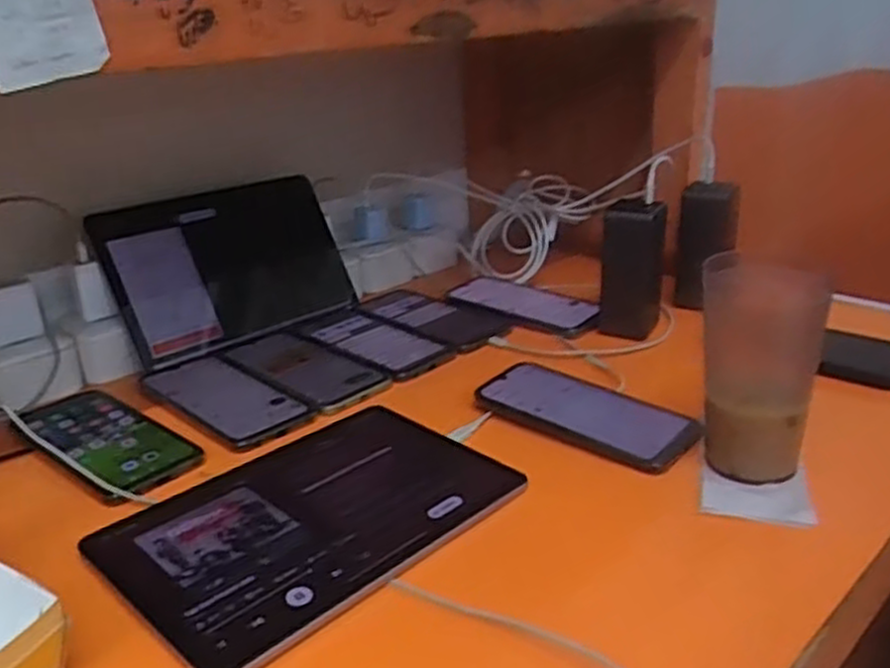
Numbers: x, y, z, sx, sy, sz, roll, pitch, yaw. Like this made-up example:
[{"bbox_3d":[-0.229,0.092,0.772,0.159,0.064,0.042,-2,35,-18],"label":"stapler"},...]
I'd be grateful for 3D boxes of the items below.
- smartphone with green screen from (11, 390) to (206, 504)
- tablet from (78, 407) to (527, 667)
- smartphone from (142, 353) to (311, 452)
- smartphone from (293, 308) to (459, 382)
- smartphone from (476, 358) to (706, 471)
[{"bbox_3d":[-0.266,0.081,0.614,0.173,0.010,0.085,17,30,39],"label":"smartphone with green screen"},{"bbox_3d":[-0.085,0.113,0.524,0.168,0.008,0.251,22,29,38],"label":"tablet"},{"bbox_3d":[-0.188,0.054,0.669,0.161,0.015,0.073,16,29,38],"label":"smartphone"},{"bbox_3d":[-0.072,0.004,0.786,0.081,0.007,0.169,-22,30,-38],"label":"smartphone"},{"bbox_3d":[0.115,0.061,0.637,0.170,0.009,0.082,19,37,32],"label":"smartphone"}]

